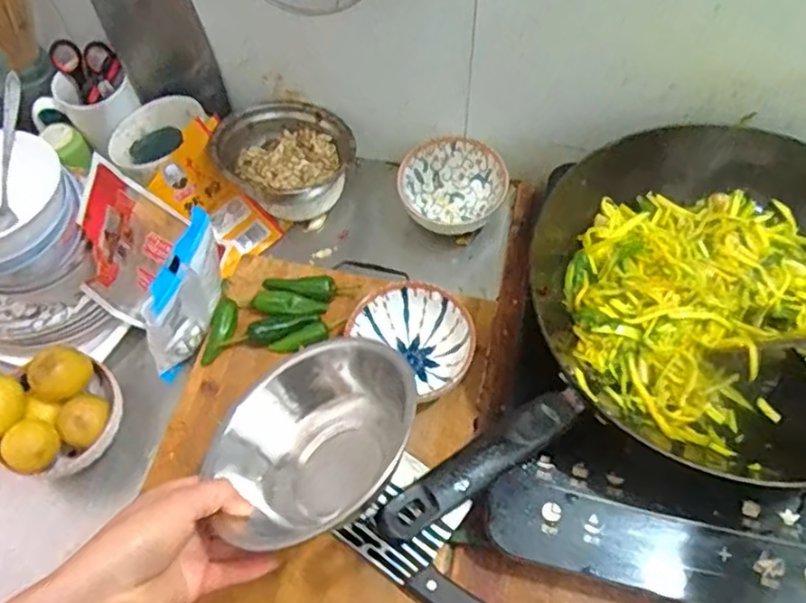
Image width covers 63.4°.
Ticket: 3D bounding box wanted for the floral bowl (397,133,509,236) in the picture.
[{"bbox_3d":[0.054,-0.124,0.732,0.114,0.057,0.109,-1,61,1],"label":"floral bowl"}]

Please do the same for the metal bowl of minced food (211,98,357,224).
[{"bbox_3d":[-0.125,-0.157,0.731,0.138,0.077,0.129,-1,61,1],"label":"metal bowl of minced food"}]

